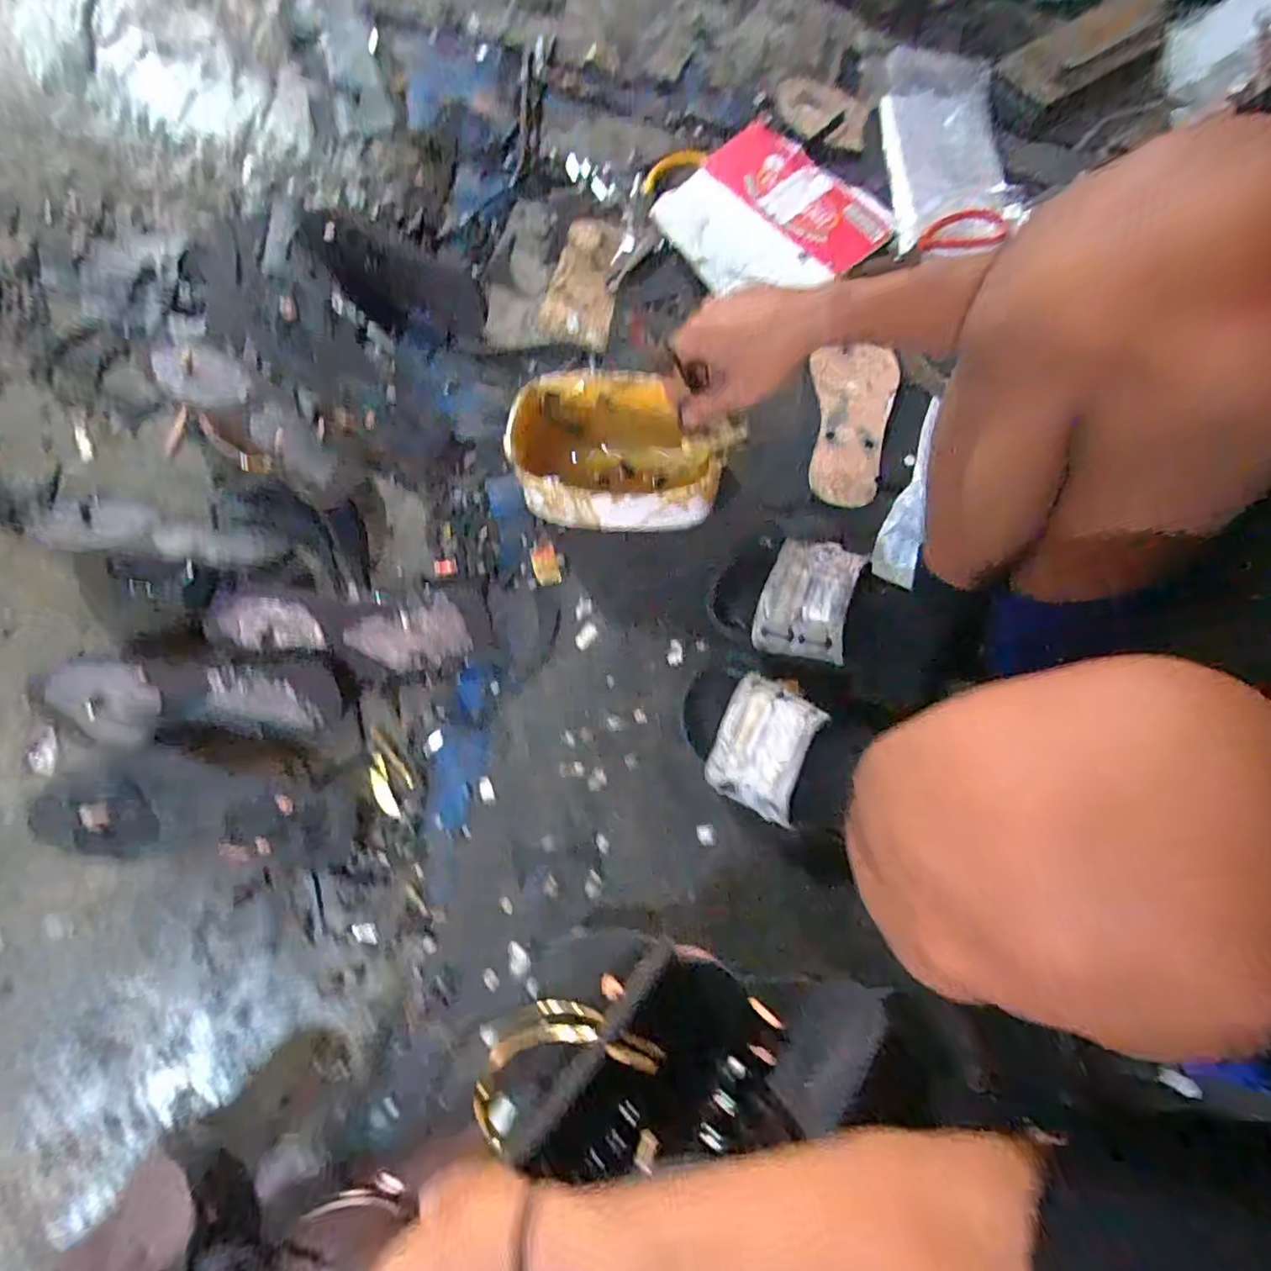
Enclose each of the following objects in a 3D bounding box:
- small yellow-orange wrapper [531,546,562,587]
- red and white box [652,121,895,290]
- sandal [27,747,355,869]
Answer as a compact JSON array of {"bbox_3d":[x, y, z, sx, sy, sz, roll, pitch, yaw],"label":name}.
[{"bbox_3d":[-0.092,-0.072,0.616,0.026,0.004,0.042,-14,78,-3],"label":"small yellow-orange wrapper"},{"bbox_3d":[0.152,-0.489,0.705,0.204,0.031,0.219,-38,81,-8],"label":"red and white box"},{"bbox_3d":[-0.379,0.157,0.532,0.239,0.046,0.093,14,77,-24],"label":"sandal"}]

